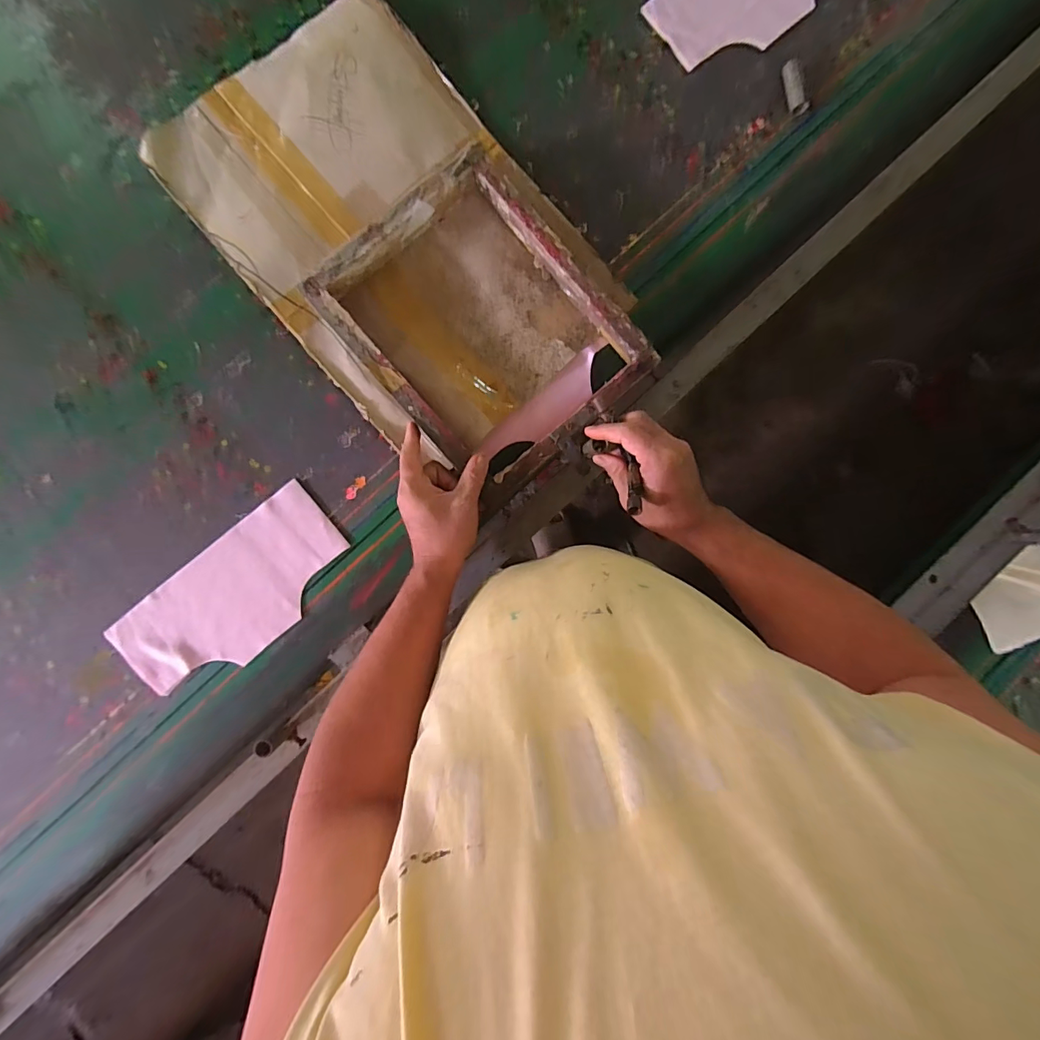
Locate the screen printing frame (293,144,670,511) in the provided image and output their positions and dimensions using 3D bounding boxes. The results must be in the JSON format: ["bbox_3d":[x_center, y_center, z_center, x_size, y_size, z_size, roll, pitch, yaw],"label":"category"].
[{"bbox_3d":[-0.043,-0.218,0.537,0.278,0.052,0.329,-41,92,-2],"label":"screen printing frame"}]

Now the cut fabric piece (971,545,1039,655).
[{"bbox_3d":[0.653,0.096,0.573,0.143,0.014,0.116,-17,91,-3],"label":"cut fabric piece"}]

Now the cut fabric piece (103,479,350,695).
[{"bbox_3d":[-0.340,0.093,0.549,0.279,0.011,0.130,-41,92,-2],"label":"cut fabric piece"}]

